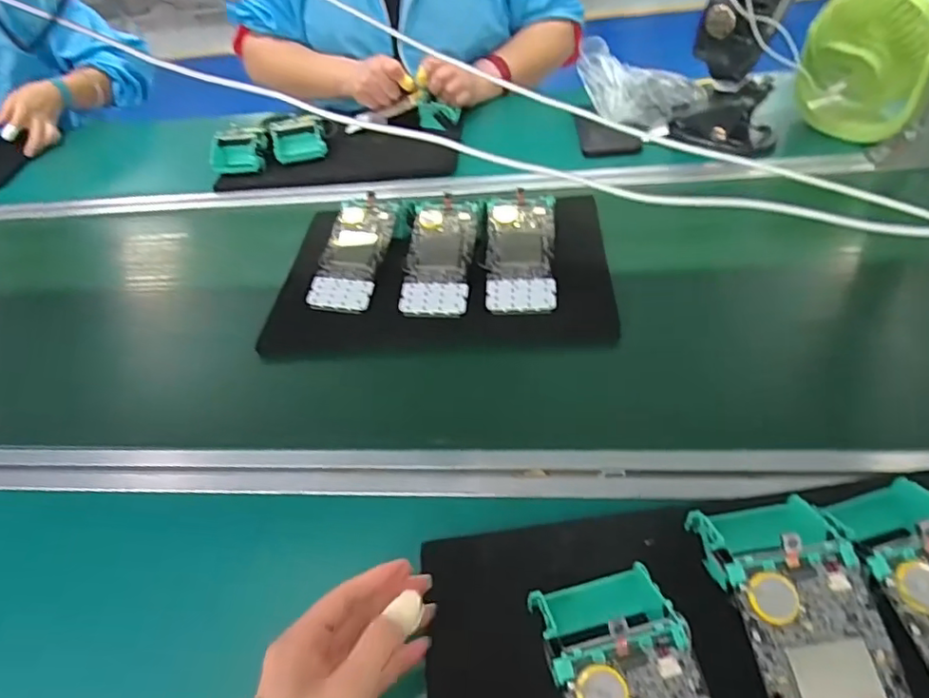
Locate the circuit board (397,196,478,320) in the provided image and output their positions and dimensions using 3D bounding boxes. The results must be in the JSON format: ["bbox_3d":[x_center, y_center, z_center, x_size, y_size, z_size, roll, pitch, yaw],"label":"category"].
[{"bbox_3d":[-0.026,-0.096,0.610,0.069,0.006,0.142,1,63,6],"label":"circuit board"}]

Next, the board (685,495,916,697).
[{"bbox_3d":[0.183,0.160,0.300,0.073,0.036,0.165,-9,59,-4],"label":"board"}]

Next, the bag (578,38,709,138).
[{"bbox_3d":[0.243,-0.358,0.812,0.173,0.090,0.105,5,46,10],"label":"bag"}]

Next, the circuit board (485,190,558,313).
[{"bbox_3d":[0.058,-0.099,0.598,0.067,0.008,0.142,0,63,5],"label":"circuit board"}]

